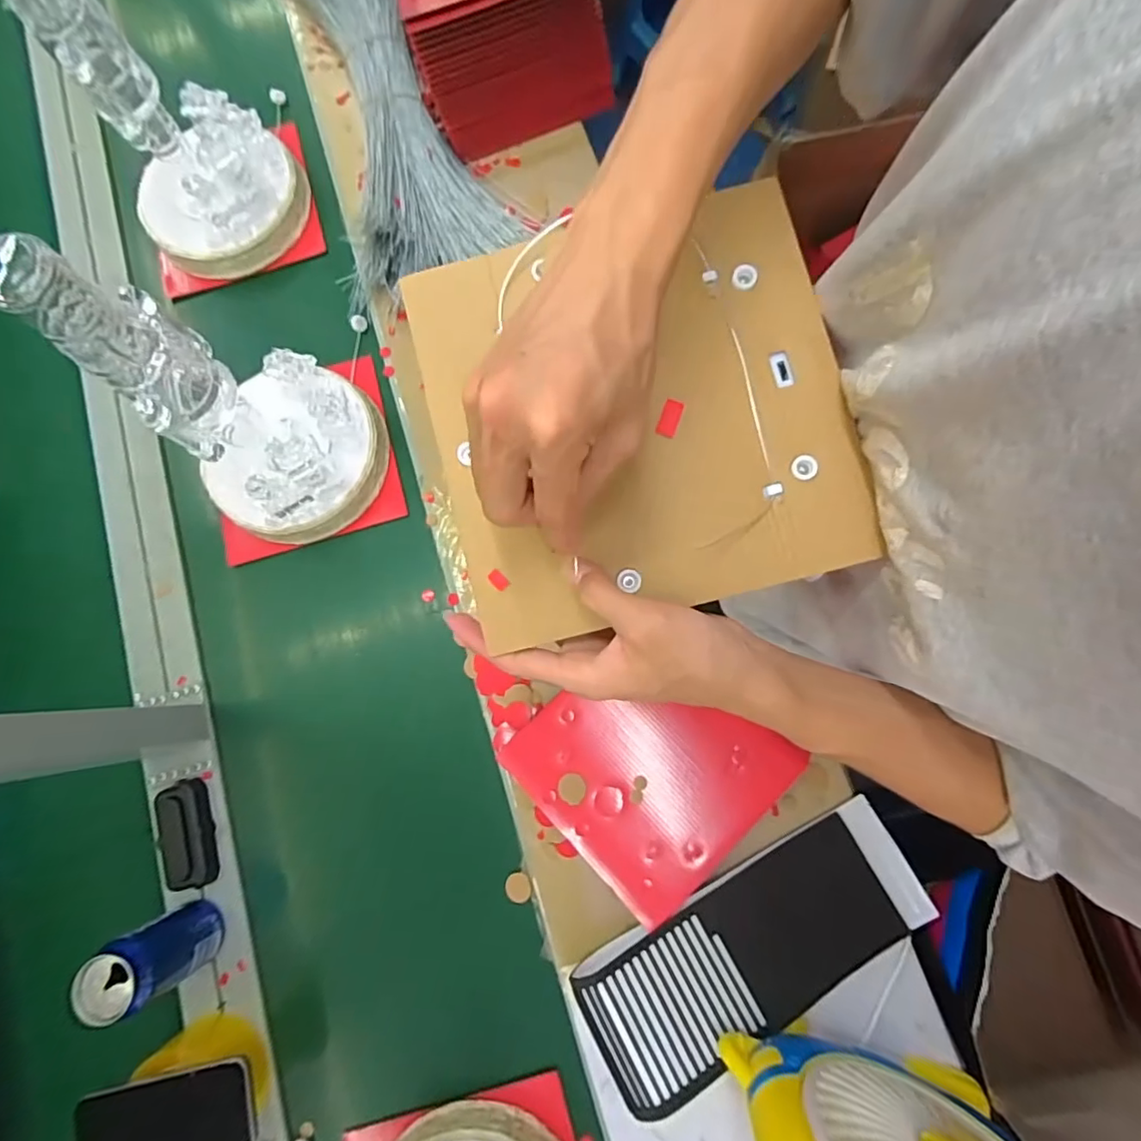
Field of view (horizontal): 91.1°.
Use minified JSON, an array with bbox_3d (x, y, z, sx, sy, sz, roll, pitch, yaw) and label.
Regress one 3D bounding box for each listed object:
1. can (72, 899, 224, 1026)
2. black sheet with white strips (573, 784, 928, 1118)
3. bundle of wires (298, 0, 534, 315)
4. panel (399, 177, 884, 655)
[{"bbox_3d":[-0.392,0.363,0.524,0.061,0.109,0.060,0,76,1],"label":"can"},{"bbox_3d":[0.178,0.359,0.541,0.339,0.039,0.132,-28,77,-5],"label":"black sheet with white strips"},{"bbox_3d":[-0.241,-0.652,0.745,0.219,0.042,0.600,-15,77,-3],"label":"bundle of wires"},{"bbox_3d":[0.036,-0.086,0.303,0.214,0.009,0.214,-15,84,1],"label":"panel"}]

